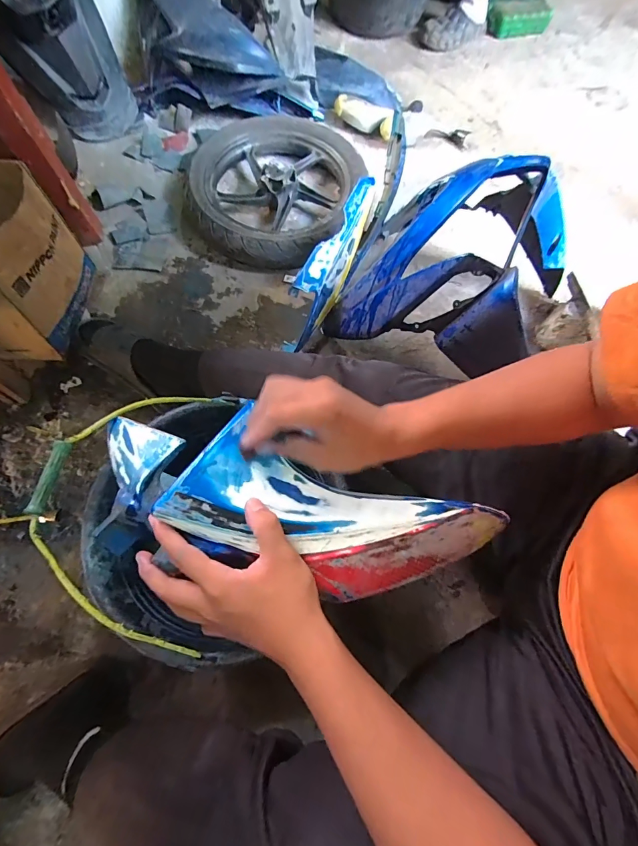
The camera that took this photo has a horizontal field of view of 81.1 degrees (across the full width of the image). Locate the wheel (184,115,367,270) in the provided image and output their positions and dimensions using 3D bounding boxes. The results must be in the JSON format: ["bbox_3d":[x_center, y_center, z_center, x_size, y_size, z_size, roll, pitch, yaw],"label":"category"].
[{"bbox_3d":[-0.117,-0.613,0.971,0.429,0.092,0.465,13,68,4],"label":"wheel"}]

